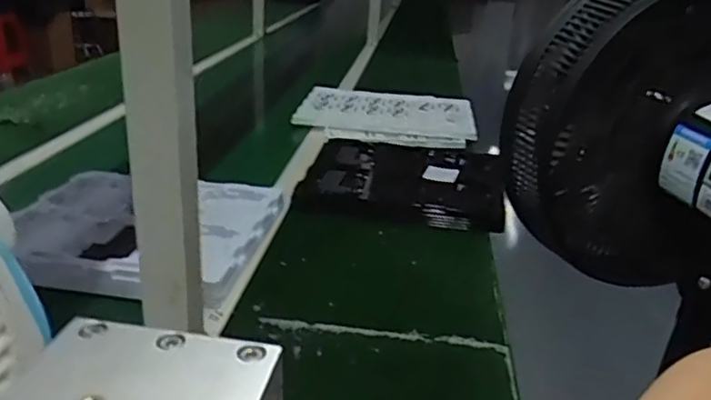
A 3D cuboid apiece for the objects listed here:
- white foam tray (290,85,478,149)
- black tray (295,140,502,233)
[{"bbox_3d":[0.067,-0.201,1.388,0.393,0.036,0.377,5,23,3],"label":"white foam tray"},{"bbox_3d":[0.085,-0.042,1.058,0.315,0.035,0.350,6,23,6],"label":"black tray"}]

